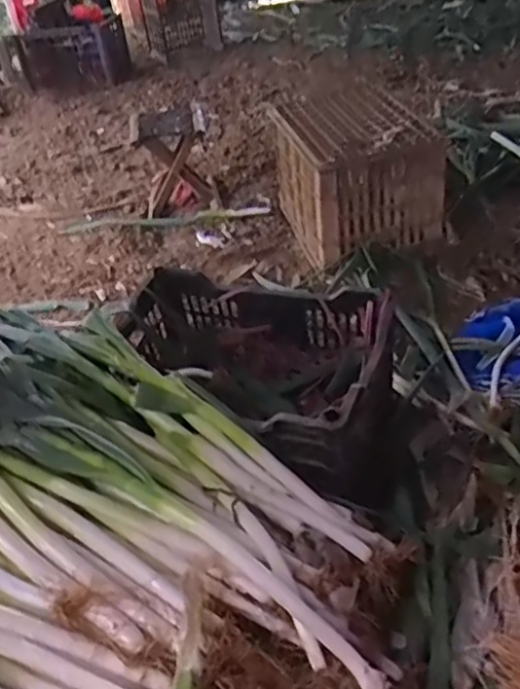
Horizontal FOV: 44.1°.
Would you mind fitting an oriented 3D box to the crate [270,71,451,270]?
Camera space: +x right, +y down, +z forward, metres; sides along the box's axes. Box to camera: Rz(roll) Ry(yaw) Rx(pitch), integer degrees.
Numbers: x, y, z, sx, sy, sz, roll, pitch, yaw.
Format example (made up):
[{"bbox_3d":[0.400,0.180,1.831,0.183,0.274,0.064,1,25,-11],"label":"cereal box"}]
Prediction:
[{"bbox_3d":[0.247,-0.468,1.765,0.342,0.306,0.480,-14,38,-8],"label":"crate"}]

